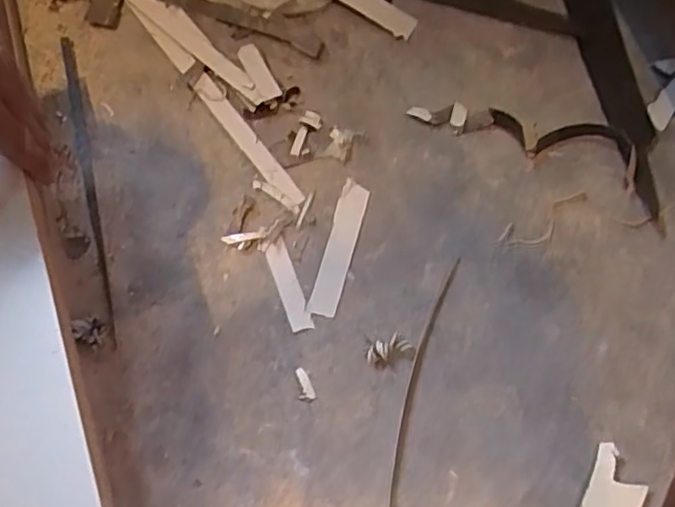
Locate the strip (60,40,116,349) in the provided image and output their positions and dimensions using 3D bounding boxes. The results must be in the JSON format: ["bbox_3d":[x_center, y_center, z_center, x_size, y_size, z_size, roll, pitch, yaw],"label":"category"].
[{"bbox_3d":[-0.228,-0.063,0.580,0.018,0.013,0.293,-12,73,-3],"label":"strip"}]

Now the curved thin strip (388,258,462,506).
[{"bbox_3d":[0.059,0.209,0.506,0.039,0.009,0.417,8,73,3],"label":"curved thin strip"}]

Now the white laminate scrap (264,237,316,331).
[{"bbox_3d":[-0.044,0.029,0.559,0.019,0.007,0.082,-22,69,1],"label":"white laminate scrap"}]

